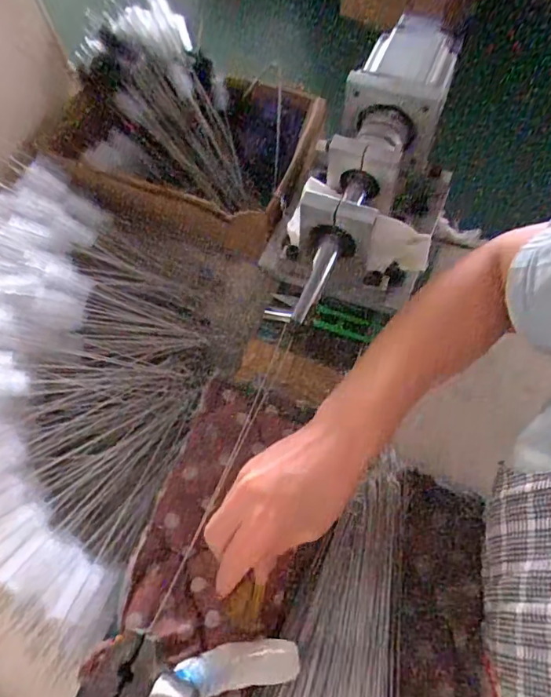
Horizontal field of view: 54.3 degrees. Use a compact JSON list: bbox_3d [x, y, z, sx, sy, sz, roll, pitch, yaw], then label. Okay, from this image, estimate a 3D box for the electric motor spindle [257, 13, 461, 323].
[{"bbox_3d":[0.080,-0.143,0.487,0.139,0.127,0.301,16,63,11],"label":"electric motor spindle"}]

